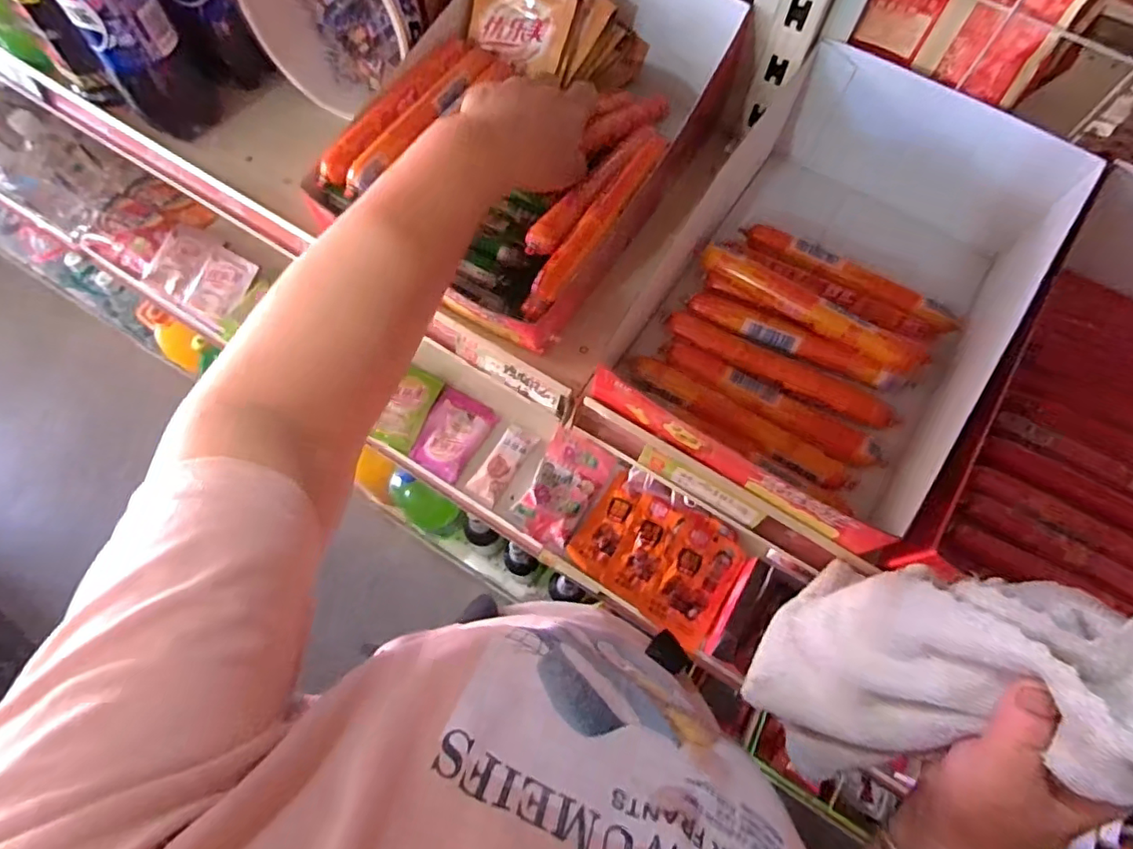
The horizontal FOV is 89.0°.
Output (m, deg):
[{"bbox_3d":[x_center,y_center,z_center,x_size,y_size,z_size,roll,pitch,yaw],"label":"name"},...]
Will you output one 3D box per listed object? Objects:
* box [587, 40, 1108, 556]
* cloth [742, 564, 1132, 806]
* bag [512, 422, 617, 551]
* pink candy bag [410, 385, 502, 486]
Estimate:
[{"bbox_3d":[0.177,-0.091,0.383,0.198,0.092,0.285,31,71,9],"label":"box"},{"bbox_3d":[0.172,0.117,0.272,0.045,0.209,0.100,4,67,-26],"label":"cloth"},{"bbox_3d":[-0.004,0.087,0.770,0.089,0.029,0.147,28,71,8],"label":"bag"},{"bbox_3d":[-0.158,0.015,0.800,0.084,0.020,0.113,27,71,8],"label":"pink candy bag"}]

